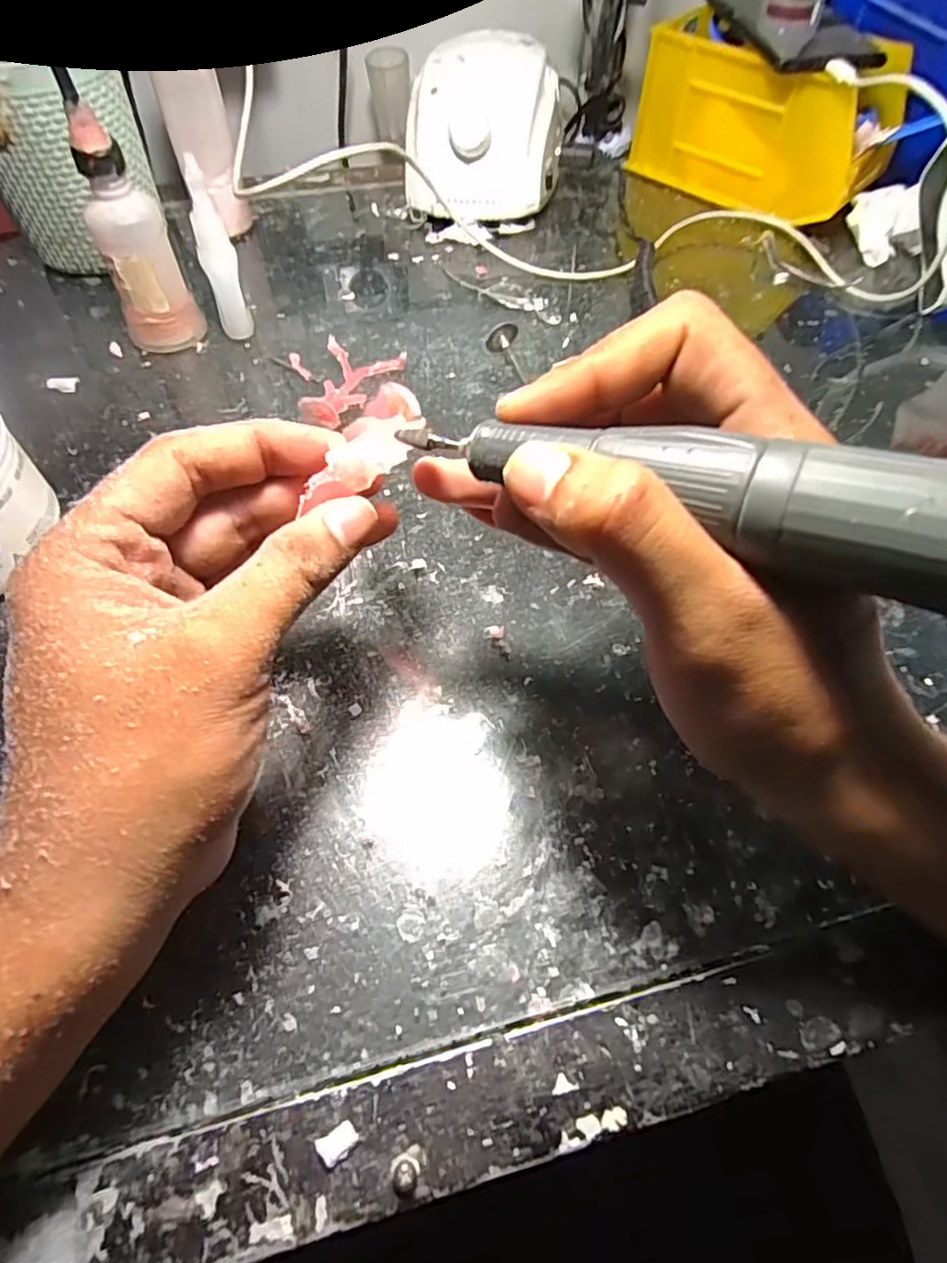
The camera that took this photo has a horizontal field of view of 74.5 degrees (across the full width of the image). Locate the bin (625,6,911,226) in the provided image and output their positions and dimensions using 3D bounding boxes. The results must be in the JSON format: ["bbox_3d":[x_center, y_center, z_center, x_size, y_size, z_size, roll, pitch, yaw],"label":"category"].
[{"bbox_3d":[0.212,-0.375,0.460,0.171,0.087,0.091,35,63,18],"label":"bin"}]

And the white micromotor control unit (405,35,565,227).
[{"bbox_3d":[0.010,-0.354,0.445,0.106,0.080,0.118,7,58,2],"label":"white micromotor control unit"}]

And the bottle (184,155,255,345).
[{"bbox_3d":[-0.141,-0.206,0.345,0.018,0.085,0.021,-19,61,-13],"label":"bottle"}]

